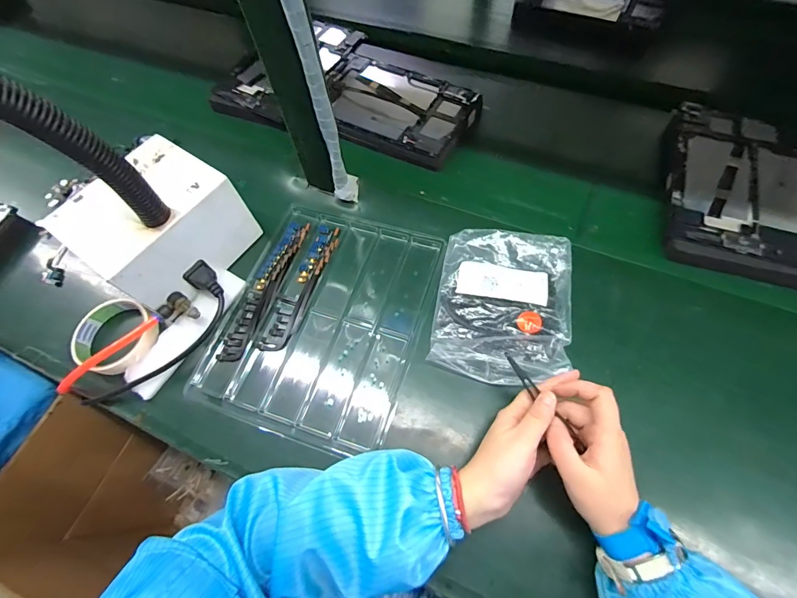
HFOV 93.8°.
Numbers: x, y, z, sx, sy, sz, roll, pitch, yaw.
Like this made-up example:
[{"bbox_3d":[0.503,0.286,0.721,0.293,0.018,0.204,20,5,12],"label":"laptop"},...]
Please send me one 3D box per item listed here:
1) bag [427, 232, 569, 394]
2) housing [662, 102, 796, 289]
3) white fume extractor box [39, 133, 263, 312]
[{"bbox_3d":[0.116,0.005,0.408,0.140,0.028,0.170,9,66,7],"label":"bag"},{"bbox_3d":[0.420,-0.137,0.457,0.155,0.028,0.254,17,67,11],"label":"housing"},{"bbox_3d":[-0.274,-0.084,0.432,0.126,0.105,0.157,31,71,16],"label":"white fume extractor box"}]

